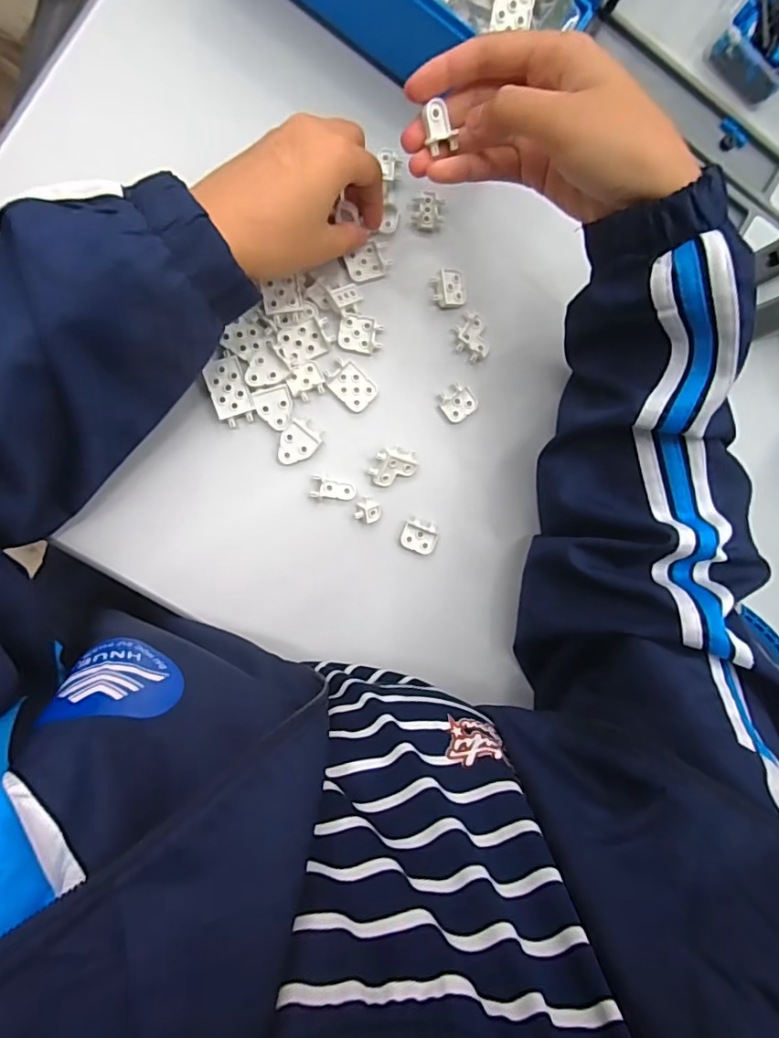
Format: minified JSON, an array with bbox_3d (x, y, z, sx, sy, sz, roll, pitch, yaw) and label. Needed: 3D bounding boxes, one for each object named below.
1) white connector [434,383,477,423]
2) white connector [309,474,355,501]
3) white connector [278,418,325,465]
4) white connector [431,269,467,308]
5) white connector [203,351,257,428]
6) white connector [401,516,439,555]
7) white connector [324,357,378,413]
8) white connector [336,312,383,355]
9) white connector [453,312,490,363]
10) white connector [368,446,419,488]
[{"bbox_3d":[0.049,-0.085,0.383,0.025,0.005,0.025,-37,98,-5],"label":"white connector"},{"bbox_3d":[-0.039,-0.021,0.372,0.031,0.007,0.016,10,91,-9],"label":"white connector"},{"bbox_3d":[-0.064,-0.053,0.367,0.025,0.005,0.034,37,87,-9],"label":"white connector"},{"bbox_3d":[0.043,-0.167,0.378,0.025,0.008,0.026,-5,94,-9],"label":"white connector"},{"bbox_3d":[-0.108,-0.088,0.357,0.025,0.007,0.046,-18,95,-8],"label":"white connector"},{"bbox_3d":[0.023,0.012,0.383,0.026,0.005,0.024,22,89,-9],"label":"white connector"},{"bbox_3d":[-0.027,-0.094,0.371,0.025,0.004,0.037,-45,98,-4],"label":"white connector"},{"bbox_3d":[-0.020,-0.130,0.369,0.030,0.005,0.024,10,91,-9],"label":"white connector"},{"bbox_3d":[0.059,-0.132,0.382,0.023,0.007,0.034,-15,95,-8],"label":"white connector"},{"bbox_3d":[0.003,-0.039,0.375,0.035,0.010,0.024,-25,96,-7],"label":"white connector"}]

